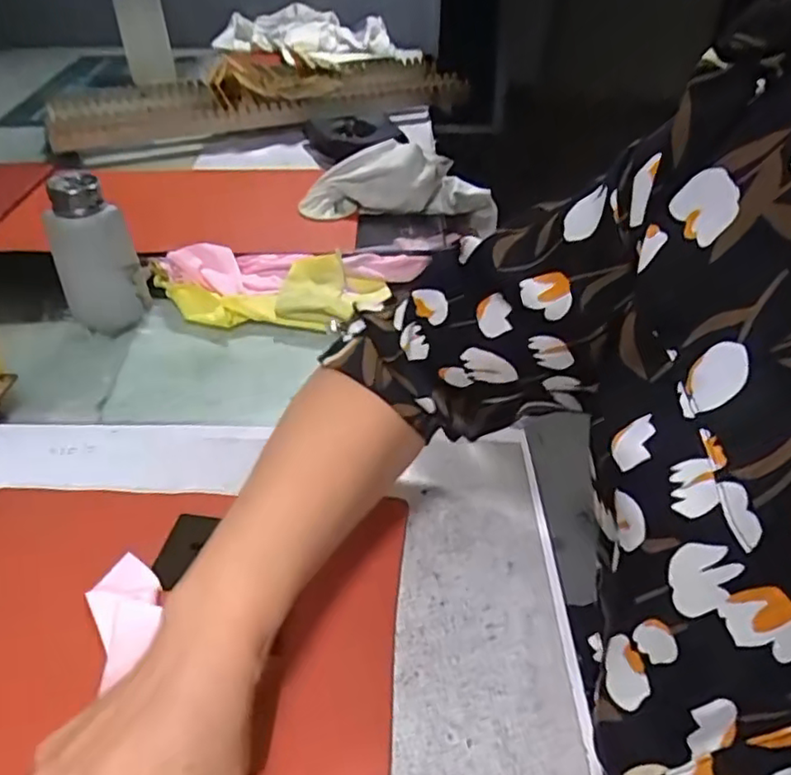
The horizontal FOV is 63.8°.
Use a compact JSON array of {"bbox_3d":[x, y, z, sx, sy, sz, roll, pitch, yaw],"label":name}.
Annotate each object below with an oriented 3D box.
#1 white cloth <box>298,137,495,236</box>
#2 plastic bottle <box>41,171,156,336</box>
[{"bbox_3d":[0.015,-0.204,0.684,0.225,0.105,0.050,-10,40,-13],"label":"white cloth"},{"bbox_3d":[-0.252,-0.111,0.537,0.050,0.129,0.056,31,48,32],"label":"plastic bottle"}]

